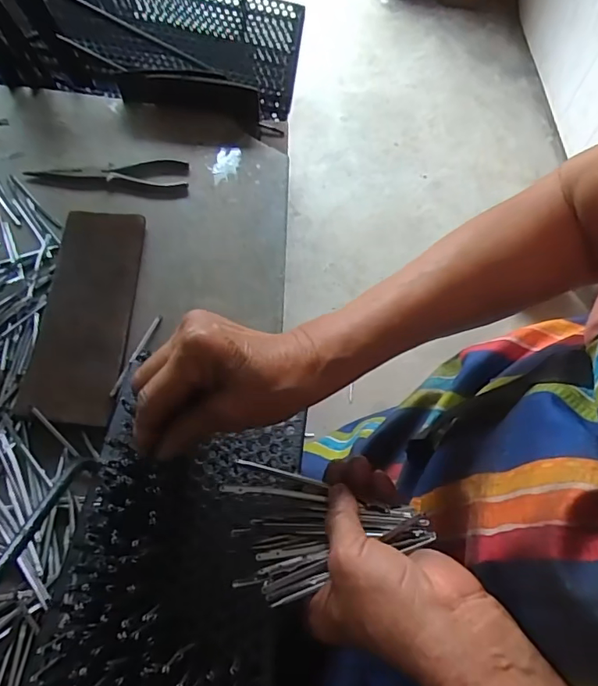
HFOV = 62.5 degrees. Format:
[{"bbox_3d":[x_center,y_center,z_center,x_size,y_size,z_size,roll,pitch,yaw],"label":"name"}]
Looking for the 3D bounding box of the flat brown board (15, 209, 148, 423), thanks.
[{"bbox_3d":[-0.217,-0.039,0.501,0.090,0.016,0.247,1,59,-4],"label":"flat brown board"}]

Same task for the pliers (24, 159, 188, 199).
[{"bbox_3d":[-0.232,-0.207,0.605,0.185,0.009,0.061,1,59,-4],"label":"pliers"}]

